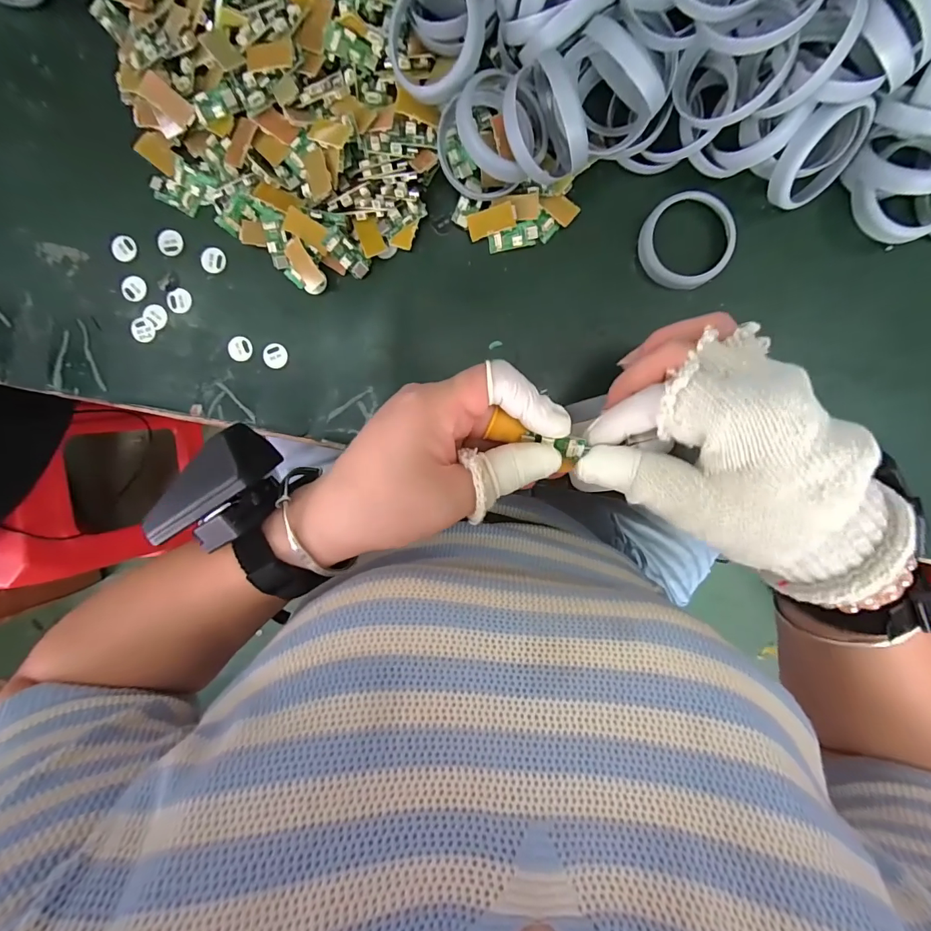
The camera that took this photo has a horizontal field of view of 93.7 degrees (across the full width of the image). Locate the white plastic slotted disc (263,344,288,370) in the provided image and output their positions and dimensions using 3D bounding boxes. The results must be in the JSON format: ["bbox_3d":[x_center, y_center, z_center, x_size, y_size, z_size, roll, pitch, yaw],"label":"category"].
[{"bbox_3d":[-0.135,-0.078,0.308,0.017,0.004,0.017,0,94,2],"label":"white plastic slotted disc"}]

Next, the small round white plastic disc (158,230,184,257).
[{"bbox_3d":[-0.206,-0.155,0.305,0.016,0.004,0.018,-2,90,-10],"label":"small round white plastic disc"}]

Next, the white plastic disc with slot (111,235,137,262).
[{"bbox_3d":[-0.239,-0.152,0.306,0.015,0.004,0.017,30,95,0],"label":"white plastic disc with slot"}]

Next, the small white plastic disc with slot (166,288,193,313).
[{"bbox_3d":[-0.204,-0.117,0.311,0.016,0.004,0.018,-23,90,-5],"label":"small white plastic disc with slot"}]

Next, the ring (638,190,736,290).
[{"bbox_3d":[0.146,-0.148,0.288,0.059,0.010,0.059,0,94,2],"label":"ring"}]

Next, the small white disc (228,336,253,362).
[{"bbox_3d":[-0.160,-0.082,0.309,0.016,0.004,0.017,0,94,2],"label":"small white disc"}]

